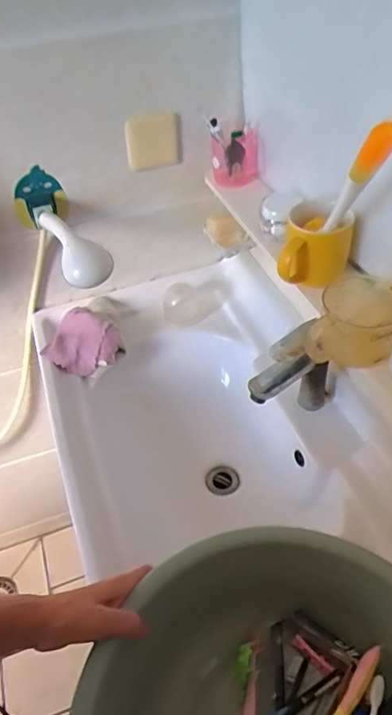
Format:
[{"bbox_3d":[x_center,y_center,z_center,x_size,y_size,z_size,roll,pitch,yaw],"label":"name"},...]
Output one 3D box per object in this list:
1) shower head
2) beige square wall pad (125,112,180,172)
[{"bbox_3d":[-0.180,-0.169,0.776,0.069,0.061,0.154,-22,48,-17],"label":"shower head"},{"bbox_3d":[-0.073,-0.364,0.888,0.087,0.095,0.022,-11,45,-6],"label":"beige square wall pad"}]

